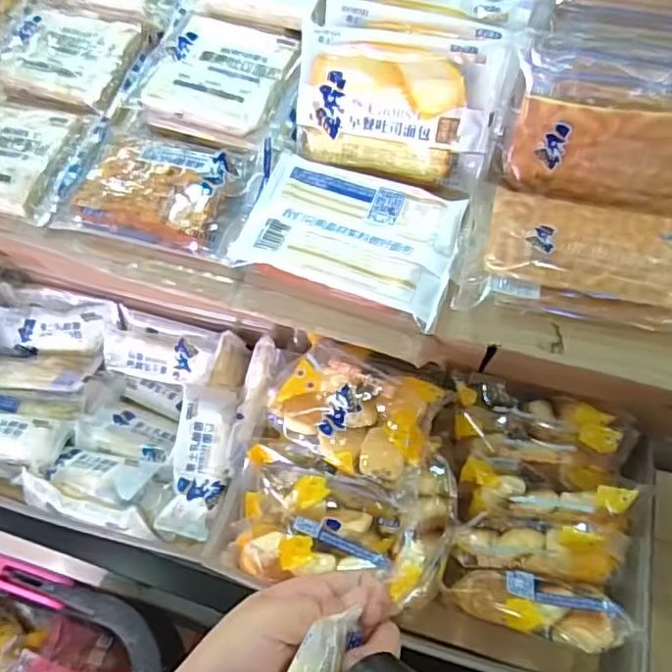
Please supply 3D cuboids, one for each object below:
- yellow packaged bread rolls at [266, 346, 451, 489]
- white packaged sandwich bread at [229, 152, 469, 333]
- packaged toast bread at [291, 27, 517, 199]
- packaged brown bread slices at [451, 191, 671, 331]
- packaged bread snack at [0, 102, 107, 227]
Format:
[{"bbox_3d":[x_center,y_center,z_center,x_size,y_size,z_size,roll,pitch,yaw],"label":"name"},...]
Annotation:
[{"bbox_3d":[0.015,0.057,0.447,0.113,0.043,0.084,27,65,17],"label":"yellow packaged bread rolls"},{"bbox_3d":[0.011,-0.073,0.401,0.145,0.017,0.093,21,63,14],"label":"white packaged sandwich bread"},{"bbox_3d":[0.044,-0.166,0.430,0.141,0.095,0.036,14,24,10],"label":"packaged toast bread"},{"bbox_3d":[0.171,-0.052,0.383,0.162,0.029,0.091,12,62,9],"label":"packaged brown bread slices"},{"bbox_3d":[-0.262,-0.147,0.473,0.139,0.018,0.104,17,63,12],"label":"packaged bread snack"}]

